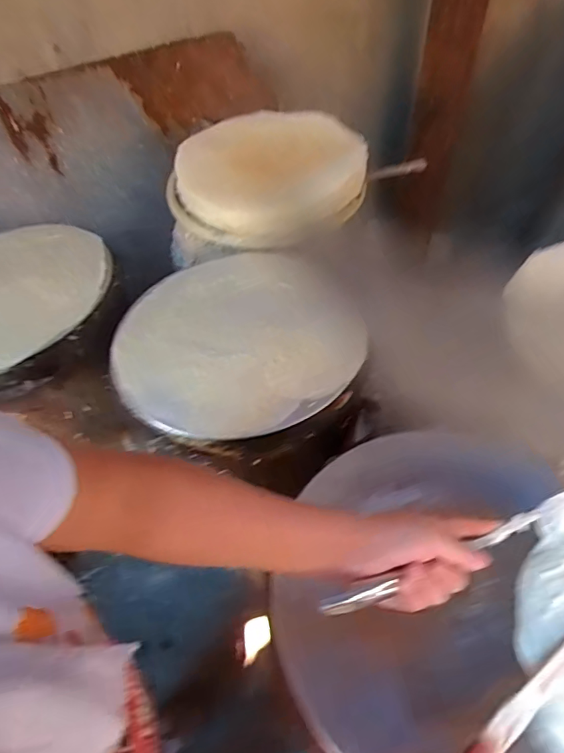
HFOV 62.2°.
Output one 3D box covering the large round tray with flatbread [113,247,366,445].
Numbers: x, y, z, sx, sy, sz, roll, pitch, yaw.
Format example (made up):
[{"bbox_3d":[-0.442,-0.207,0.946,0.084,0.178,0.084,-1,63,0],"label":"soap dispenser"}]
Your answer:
[{"bbox_3d":[-0.070,-0.066,0.678,0.332,0.029,0.337,-1,51,2],"label":"large round tray with flatbread"}]

